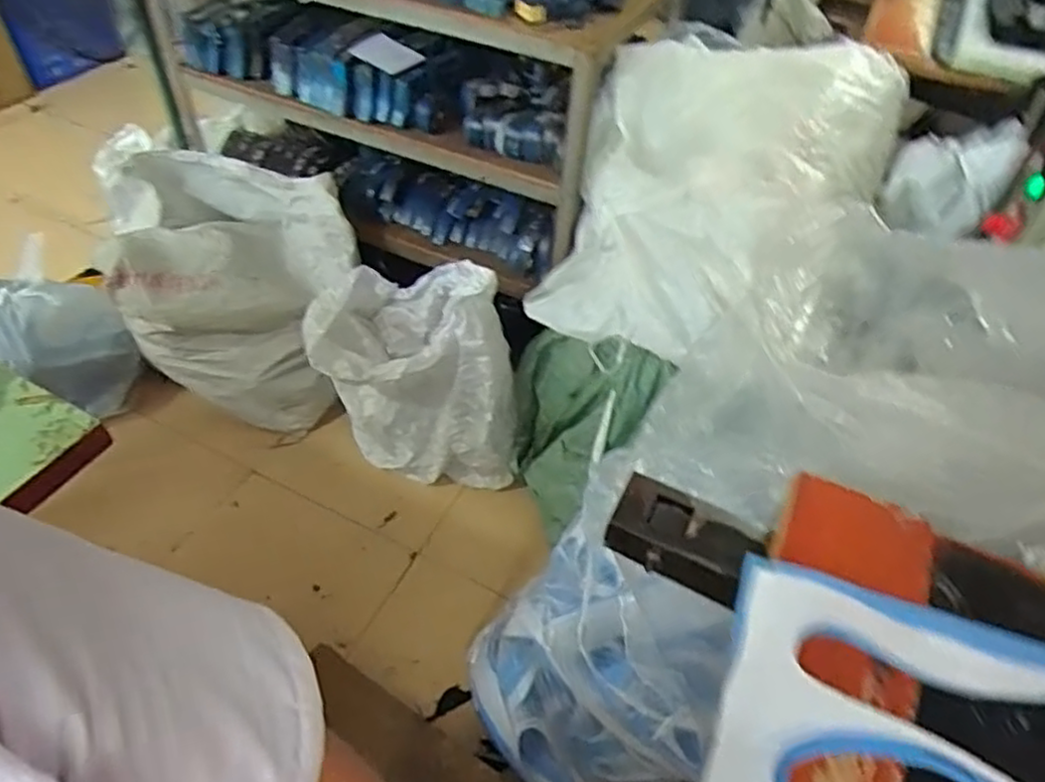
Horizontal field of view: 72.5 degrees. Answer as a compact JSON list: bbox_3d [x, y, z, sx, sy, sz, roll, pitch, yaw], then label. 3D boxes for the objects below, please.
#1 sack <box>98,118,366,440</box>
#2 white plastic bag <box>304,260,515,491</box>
[{"bbox_3d":[-0.724,-0.247,1.786,0.570,0.617,0.374,13,51,8],"label":"sack"},{"bbox_3d":[-0.246,-0.071,1.714,0.507,0.614,0.291,11,51,7],"label":"white plastic bag"}]

